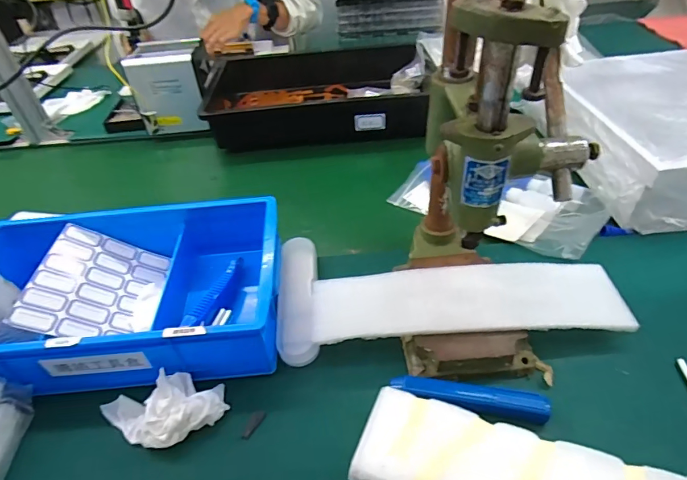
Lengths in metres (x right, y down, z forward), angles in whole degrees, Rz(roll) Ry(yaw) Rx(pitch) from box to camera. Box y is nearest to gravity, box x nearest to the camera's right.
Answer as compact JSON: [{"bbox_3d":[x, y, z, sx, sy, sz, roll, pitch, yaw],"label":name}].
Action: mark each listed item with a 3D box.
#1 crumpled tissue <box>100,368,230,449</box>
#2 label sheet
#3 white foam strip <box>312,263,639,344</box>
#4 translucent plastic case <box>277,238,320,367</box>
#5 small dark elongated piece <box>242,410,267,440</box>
[{"bbox_3d":[-0.179,0.162,0.412,0.124,0.042,0.064,-8,42,-4],"label":"crumpled tissue"},{"bbox_3d":[-0.286,0.053,0.509,0.128,0.008,0.150,25,36,-25],"label":"label sheet"},{"bbox_3d":[0.130,0.066,0.468,0.322,0.034,0.083,-3,42,3],"label":"white foam strip"},{"bbox_3d":[-0.054,0.067,0.510,0.046,0.033,0.163,-5,42,0],"label":"translucent plastic case"},{"bbox_3d":[-0.087,0.179,0.418,0.013,0.004,0.030,9,44,15],"label":"small dark elongated piece"}]

